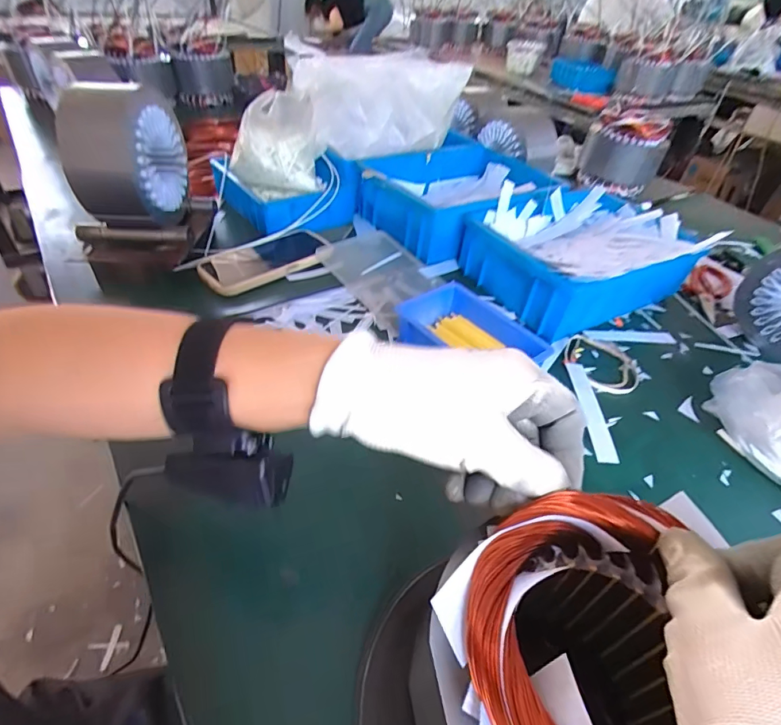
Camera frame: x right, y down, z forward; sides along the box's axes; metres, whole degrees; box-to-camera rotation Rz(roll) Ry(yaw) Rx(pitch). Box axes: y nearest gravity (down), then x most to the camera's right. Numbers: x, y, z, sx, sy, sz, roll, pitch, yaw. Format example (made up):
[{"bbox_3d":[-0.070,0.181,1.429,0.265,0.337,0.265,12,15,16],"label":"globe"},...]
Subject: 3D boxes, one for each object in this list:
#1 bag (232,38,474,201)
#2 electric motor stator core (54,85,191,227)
[{"bbox_3d":[-0.062,-0.378,0.668,0.377,0.177,0.099,-21,47,-5],"label":"bag"},{"bbox_3d":[-0.309,-0.242,0.528,0.094,0.134,0.131,0,43,-6],"label":"electric motor stator core"}]

